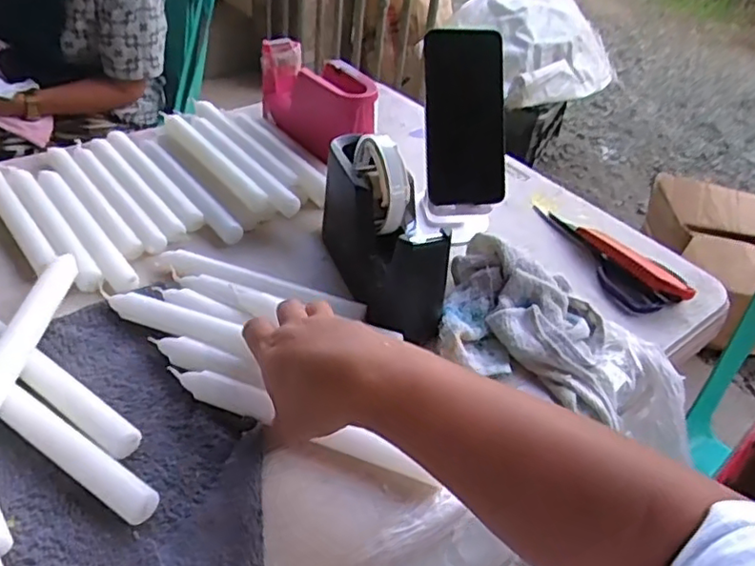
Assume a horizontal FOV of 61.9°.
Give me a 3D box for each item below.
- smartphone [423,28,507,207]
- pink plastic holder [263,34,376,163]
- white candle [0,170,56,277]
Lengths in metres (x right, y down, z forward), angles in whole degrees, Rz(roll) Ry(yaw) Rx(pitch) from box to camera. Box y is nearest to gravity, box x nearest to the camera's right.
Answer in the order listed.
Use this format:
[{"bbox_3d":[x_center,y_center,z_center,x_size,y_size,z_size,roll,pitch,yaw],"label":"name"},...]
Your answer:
[{"bbox_3d":[0.086,-0.160,0.610,0.076,0.167,0.012,-3,6,-3],"label":"smartphone"},{"bbox_3d":[-0.071,-0.211,0.736,0.058,0.089,0.192,-27,51,-34],"label":"pink plastic holder"},{"bbox_3d":[-0.345,-0.066,0.594,0.020,0.018,0.194,-25,50,-32],"label":"white candle"}]

